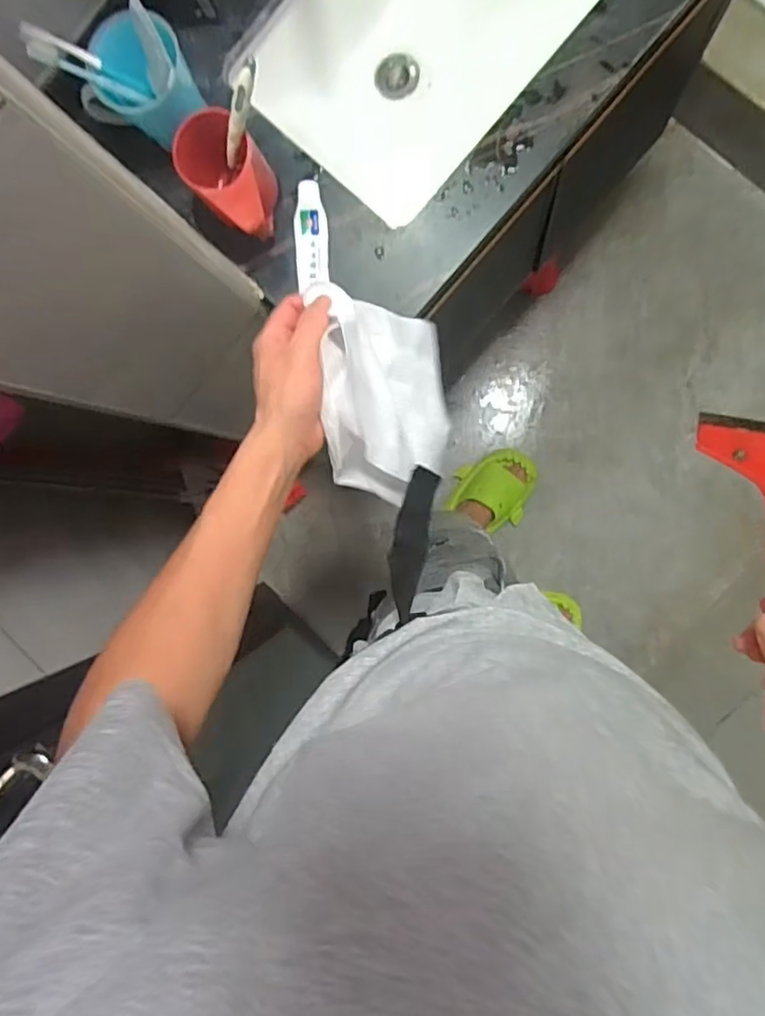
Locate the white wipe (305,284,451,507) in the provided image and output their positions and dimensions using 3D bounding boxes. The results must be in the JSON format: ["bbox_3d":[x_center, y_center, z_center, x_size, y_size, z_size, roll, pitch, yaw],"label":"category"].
[{"bbox_3d":[0.003,-0.093,0.541,0.040,0.160,0.164,5,98,36],"label":"white wipe"}]

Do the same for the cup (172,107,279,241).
[{"bbox_3d":[-0.148,-0.333,0.654,0.072,0.111,0.106,-44,86,7],"label":"cup"}]

